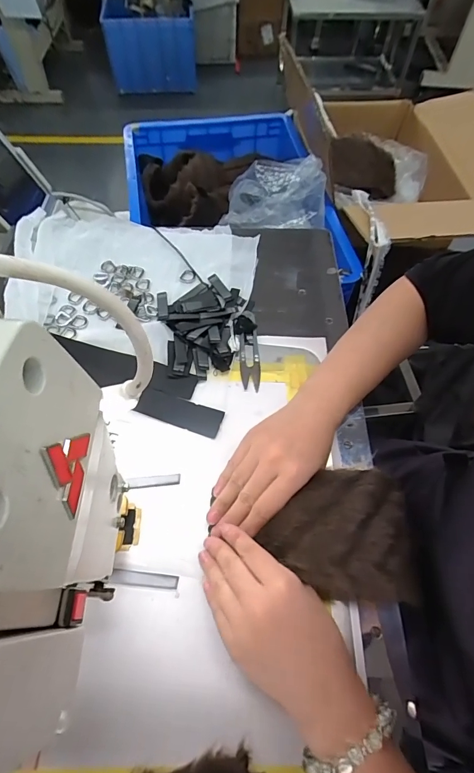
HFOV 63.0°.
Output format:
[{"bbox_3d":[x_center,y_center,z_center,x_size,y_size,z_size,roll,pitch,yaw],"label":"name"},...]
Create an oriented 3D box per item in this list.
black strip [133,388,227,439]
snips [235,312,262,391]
[{"bbox_3d":[-0.059,0.026,0.402,0.087,0.011,0.029,16,61,8],"label":"black strip"},{"bbox_3d":[0.013,-0.043,0.440,0.024,0.014,0.097,-2,60,-2],"label":"snips"}]

